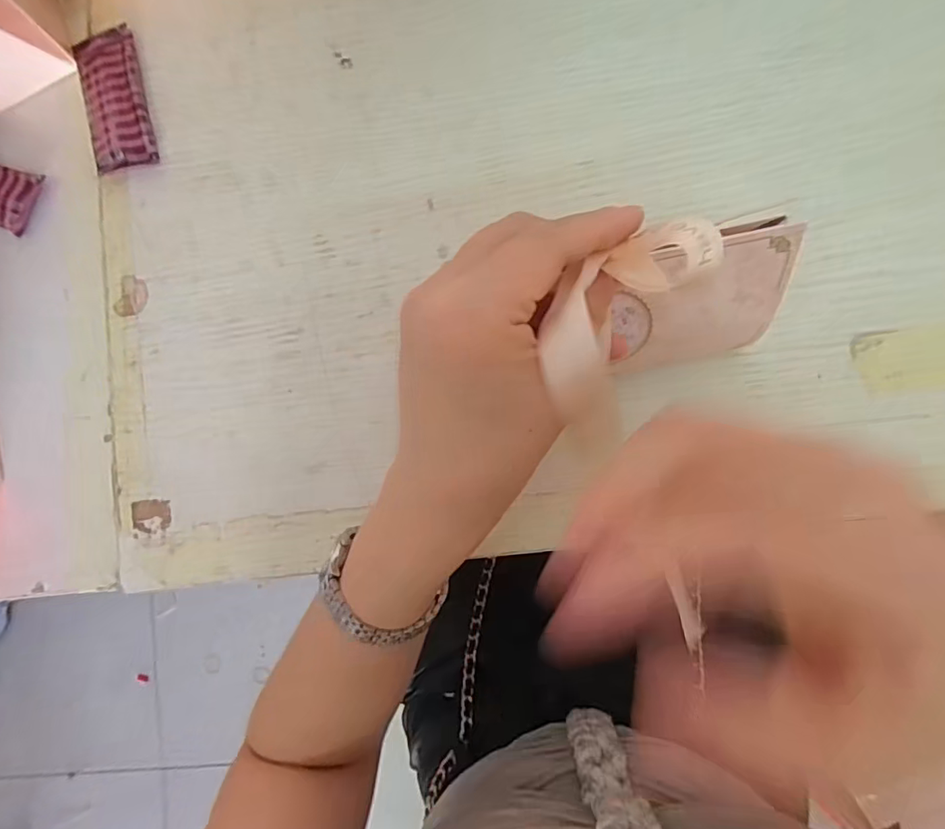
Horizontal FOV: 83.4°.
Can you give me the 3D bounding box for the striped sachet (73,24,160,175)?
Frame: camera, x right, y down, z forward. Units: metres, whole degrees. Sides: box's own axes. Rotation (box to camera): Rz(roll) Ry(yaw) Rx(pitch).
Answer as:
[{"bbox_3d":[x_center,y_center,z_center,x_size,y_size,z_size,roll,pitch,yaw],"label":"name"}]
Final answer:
[{"bbox_3d":[-0.232,-0.204,0.344,0.042,0.009,0.094,-14,85,6],"label":"striped sachet"}]

